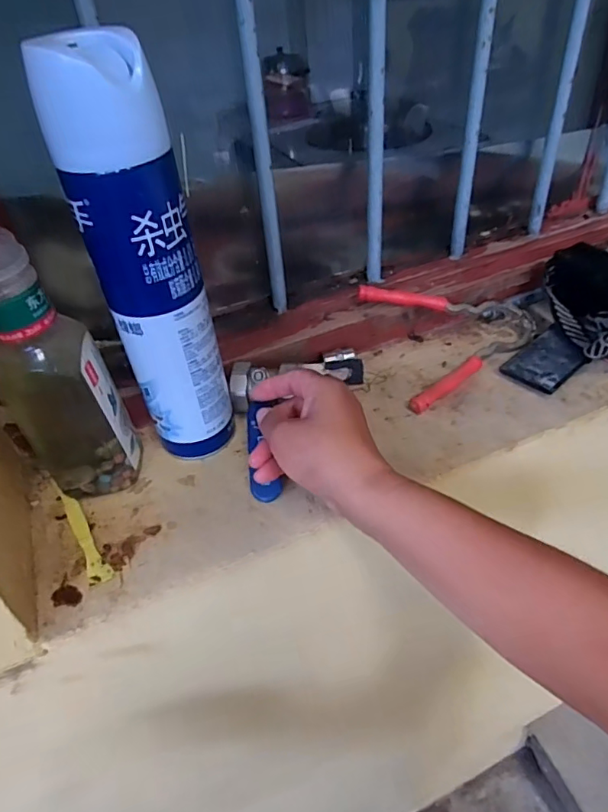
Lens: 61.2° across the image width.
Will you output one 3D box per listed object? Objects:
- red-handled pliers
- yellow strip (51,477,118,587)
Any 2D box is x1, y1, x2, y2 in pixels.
[{"bbox_3d":[0.147,-0.067,0.495,0.159,0.026,0.130,-13,65,-17],"label":"red-handled pliers"},{"bbox_3d":[-0.167,0.089,0.380,0.015,0.005,0.115,-29,46,-24],"label":"yellow strip"}]

